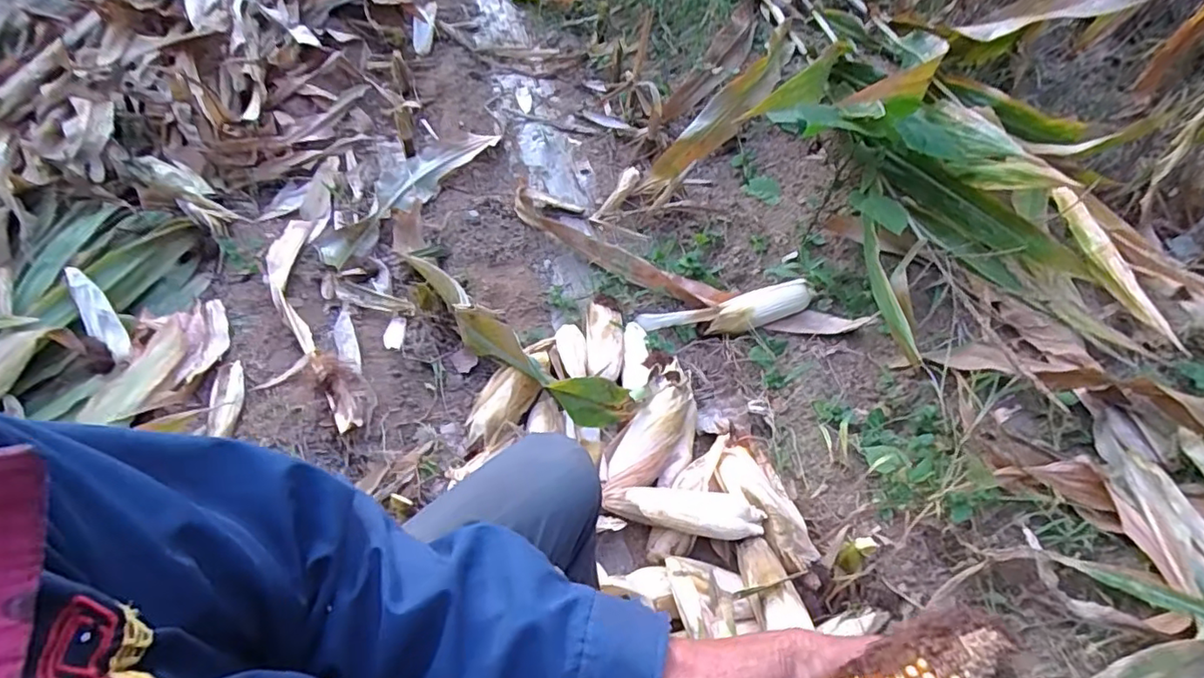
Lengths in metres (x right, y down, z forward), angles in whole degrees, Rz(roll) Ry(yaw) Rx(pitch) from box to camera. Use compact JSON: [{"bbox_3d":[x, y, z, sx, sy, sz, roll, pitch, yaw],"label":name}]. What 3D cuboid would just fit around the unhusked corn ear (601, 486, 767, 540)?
[{"bbox_3d":[0.124,0.272,0.932,0.249,0.071,0.066,12,52,5],"label":"unhusked corn ear"}]

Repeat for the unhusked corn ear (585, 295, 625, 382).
[{"bbox_3d":[0.007,-0.001,1.189,0.075,0.047,0.238,1,51,-4],"label":"unhusked corn ear"}]

